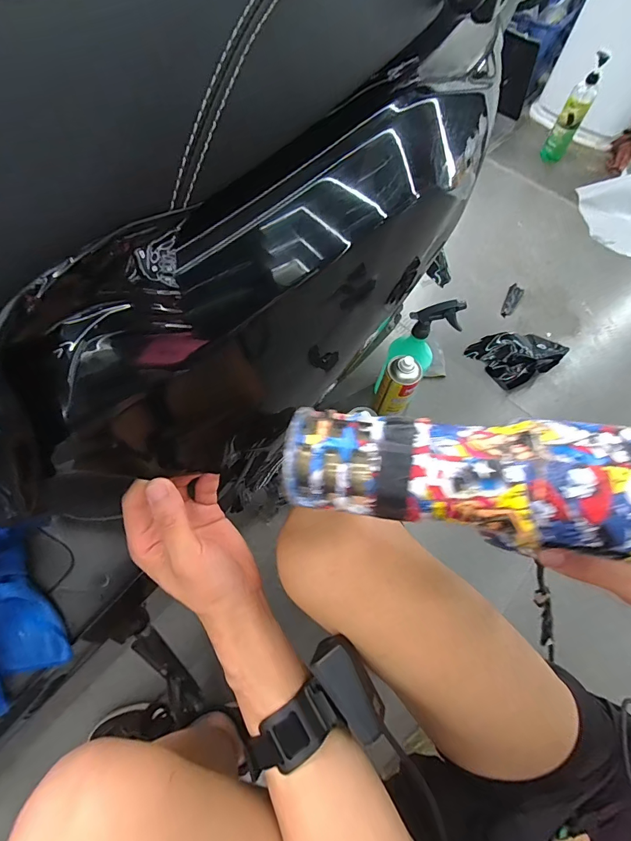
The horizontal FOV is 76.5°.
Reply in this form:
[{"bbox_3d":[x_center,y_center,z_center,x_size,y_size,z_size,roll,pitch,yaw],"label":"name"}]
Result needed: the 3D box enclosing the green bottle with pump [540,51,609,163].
[{"bbox_3d":[0.852,-1.018,1.314,0.074,0.278,0.095,25,66,8],"label":"green bottle with pump"}]

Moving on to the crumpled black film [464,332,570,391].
[{"bbox_3d":[0.522,-0.180,1.034,0.203,0.049,0.158,-23,68,-14],"label":"crumpled black film"}]

